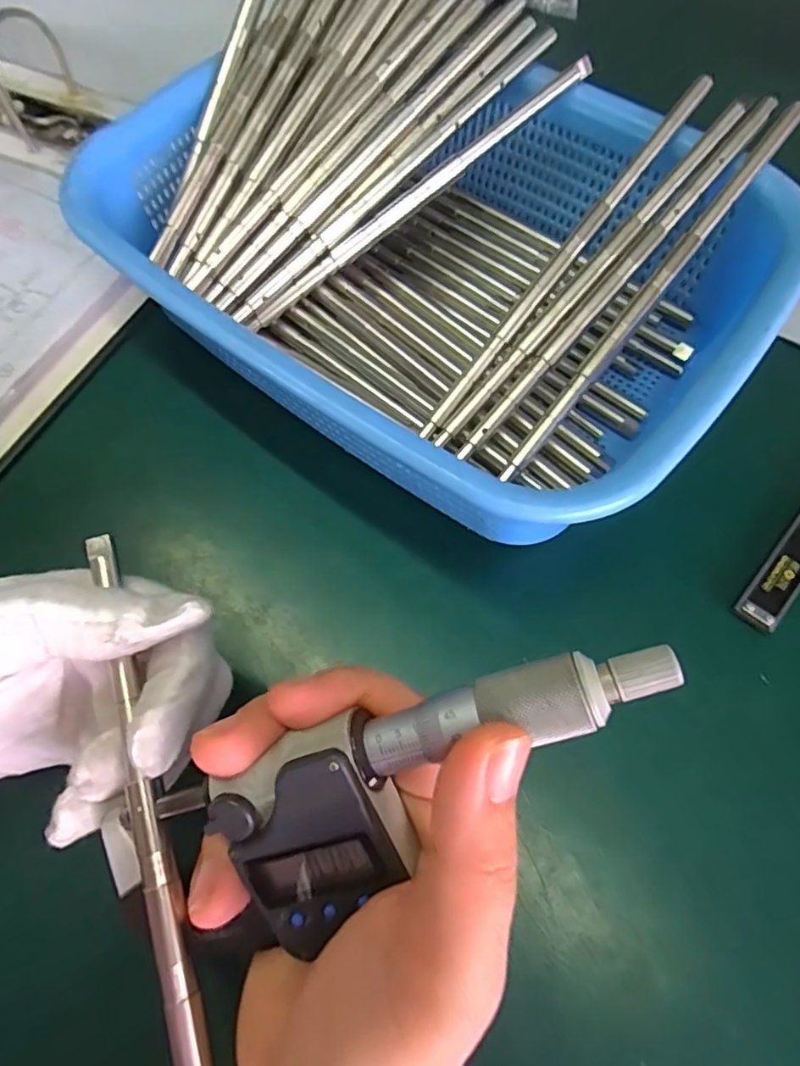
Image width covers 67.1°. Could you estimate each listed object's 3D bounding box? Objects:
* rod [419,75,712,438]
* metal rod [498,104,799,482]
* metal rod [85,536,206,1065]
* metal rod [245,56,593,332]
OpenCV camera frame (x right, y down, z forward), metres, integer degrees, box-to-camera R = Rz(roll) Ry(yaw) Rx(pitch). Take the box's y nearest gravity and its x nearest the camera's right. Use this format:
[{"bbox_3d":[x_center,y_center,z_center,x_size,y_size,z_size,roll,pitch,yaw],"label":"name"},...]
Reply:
[{"bbox_3d":[0.070,-0.117,0.256,0.007,0.006,0.191,39,89,16],"label":"rod"},{"bbox_3d":[0.102,-0.097,0.245,0.007,0.005,0.190,39,89,16],"label":"metal rod"},{"bbox_3d":[-0.063,0.100,0.161,0.008,0.006,0.210,-16,76,-5],"label":"metal rod"},{"bbox_3d":[0.006,-0.158,0.283,0.193,0.007,0.007,-36,70,5],"label":"metal rod"}]

